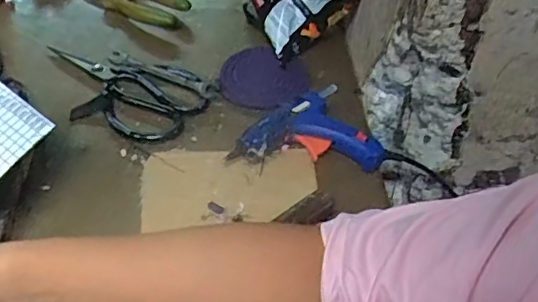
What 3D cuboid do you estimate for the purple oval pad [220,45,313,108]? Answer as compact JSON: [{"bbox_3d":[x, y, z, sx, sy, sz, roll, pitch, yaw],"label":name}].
[{"bbox_3d":[-0.004,-0.078,0.602,0.091,0.019,0.079,19,51,12],"label":"purple oval pad"}]

